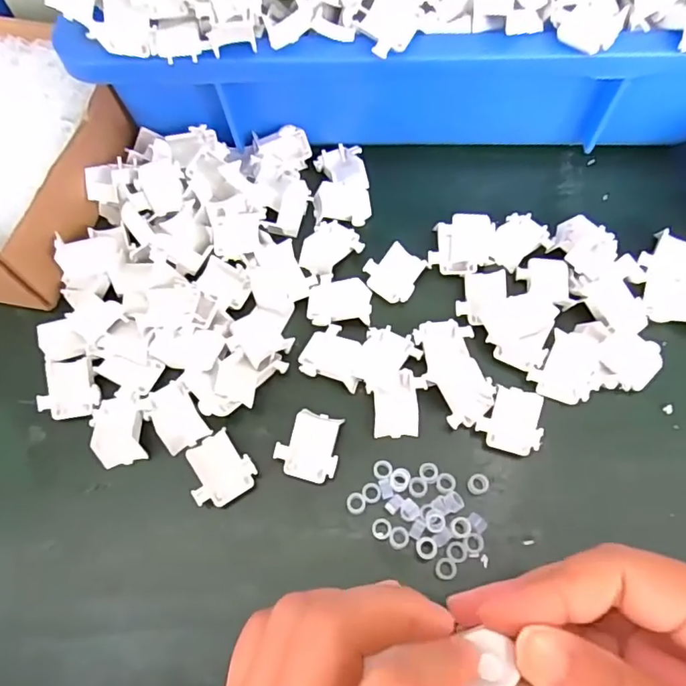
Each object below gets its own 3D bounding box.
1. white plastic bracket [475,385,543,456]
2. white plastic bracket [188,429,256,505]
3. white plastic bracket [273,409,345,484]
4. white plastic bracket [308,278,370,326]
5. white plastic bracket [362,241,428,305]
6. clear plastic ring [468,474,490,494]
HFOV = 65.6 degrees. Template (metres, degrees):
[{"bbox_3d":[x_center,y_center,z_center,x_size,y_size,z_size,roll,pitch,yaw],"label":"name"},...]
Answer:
[{"bbox_3d":[0.080,0.037,0.254,0.029,0.008,0.030,13,81,14],"label":"white plastic bracket"},{"bbox_3d":[-0.058,0.059,0.248,0.028,0.011,0.029,-33,70,-12],"label":"white plastic bracket"},{"bbox_3d":[-0.016,0.049,0.254,0.029,0.008,0.031,9,67,6],"label":"white plastic bracket"},{"bbox_3d":[-0.002,-0.021,0.288,0.034,0.006,0.025,-11,67,-3],"label":"white plastic bracket"},{"bbox_3d":[0.028,-0.039,0.291,0.028,0.008,0.029,34,72,15],"label":"white plastic bracket"},{"bbox_3d":[0.063,0.065,0.246,0.010,0.004,0.009,-3,67,1],"label":"clear plastic ring"}]

